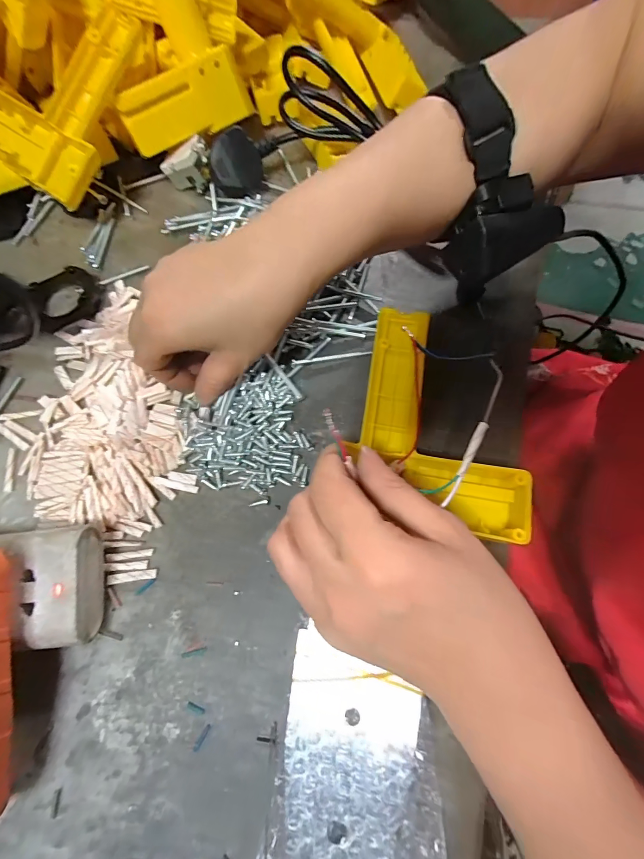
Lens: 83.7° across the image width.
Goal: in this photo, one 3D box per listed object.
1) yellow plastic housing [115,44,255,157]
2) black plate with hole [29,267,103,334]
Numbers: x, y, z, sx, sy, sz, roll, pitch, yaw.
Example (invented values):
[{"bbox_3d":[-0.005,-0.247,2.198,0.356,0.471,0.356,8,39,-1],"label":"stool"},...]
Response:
[{"bbox_3d":[-0.120,-0.285,0.315,0.108,0.047,0.026,-32,47,-8],"label":"yellow plastic housing"},{"bbox_3d":[-0.210,-0.109,0.295,0.052,0.009,0.058,-17,70,-6],"label":"black plate with hole"}]

